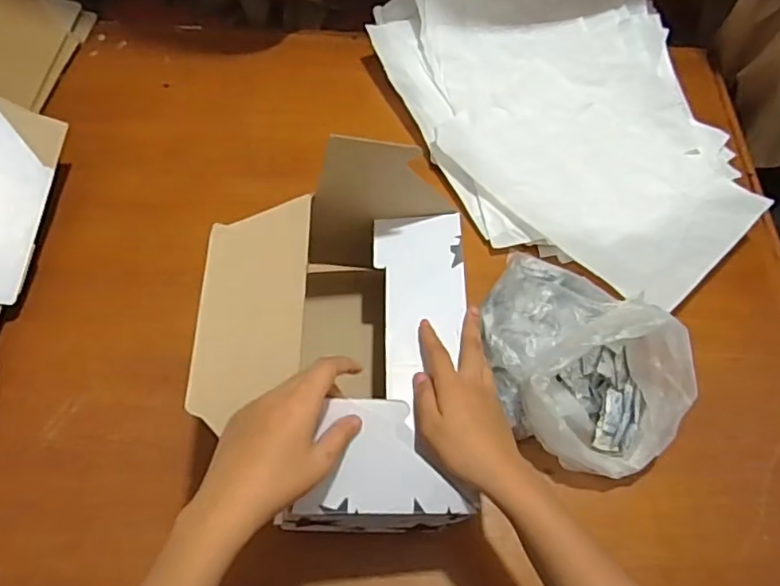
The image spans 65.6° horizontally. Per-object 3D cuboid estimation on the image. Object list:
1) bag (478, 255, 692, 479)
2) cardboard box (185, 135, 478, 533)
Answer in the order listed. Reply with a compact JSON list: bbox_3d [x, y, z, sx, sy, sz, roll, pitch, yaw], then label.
[{"bbox_3d":[0.166,0.063,0.582,0.159,0.113,0.234,-34,69,-20],"label":"bag"},{"bbox_3d":[-0.041,0.048,0.534,0.209,0.194,0.281,2,61,-3],"label":"cardboard box"}]

